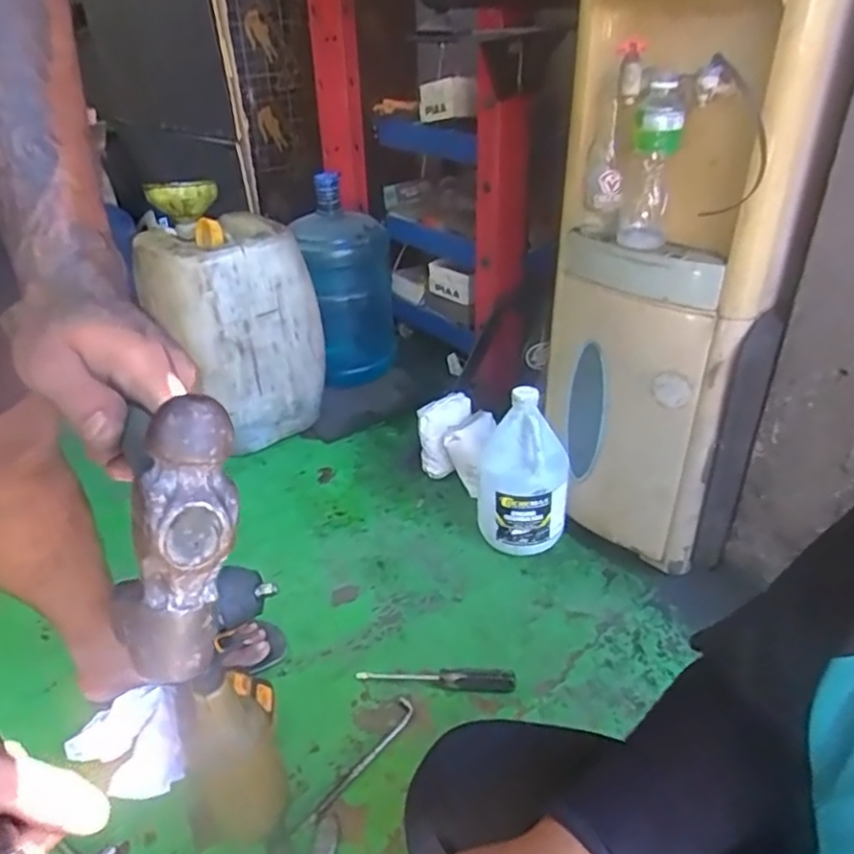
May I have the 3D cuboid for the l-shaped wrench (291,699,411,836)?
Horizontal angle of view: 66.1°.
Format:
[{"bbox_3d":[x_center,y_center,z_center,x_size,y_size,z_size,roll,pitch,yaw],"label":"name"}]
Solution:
[{"bbox_3d":[-0.087,0.433,0.839,0.030,0.010,0.216,20,39,30],"label":"l-shaped wrench"}]

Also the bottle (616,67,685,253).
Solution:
[{"bbox_3d":[0.297,-0.346,0.879,0.071,0.210,0.054,11,35,19],"label":"bottle"}]

